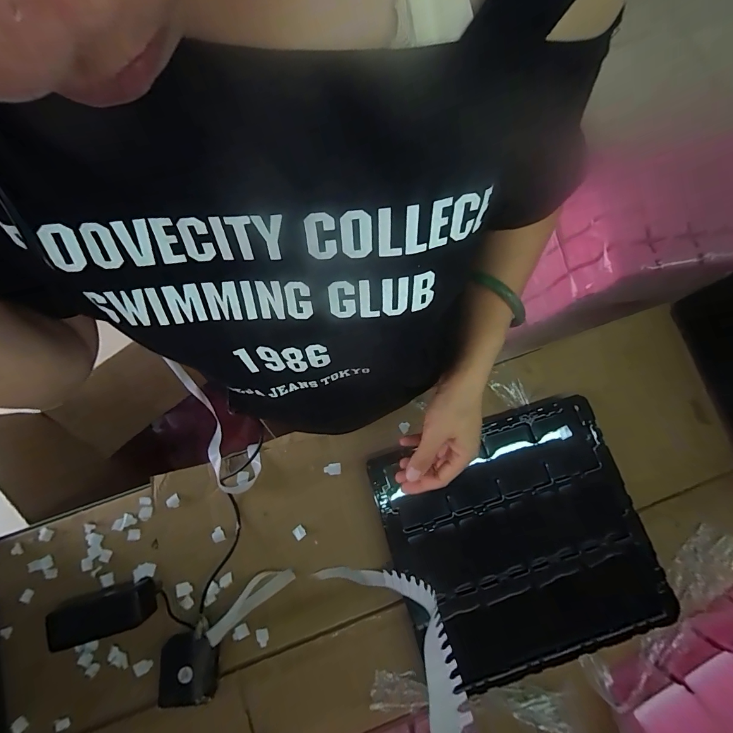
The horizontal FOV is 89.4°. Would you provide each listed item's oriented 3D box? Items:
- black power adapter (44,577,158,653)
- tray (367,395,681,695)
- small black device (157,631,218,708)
[{"bbox_3d":[-0.393,0.371,0.556,0.133,0.047,0.058,-9,74,-17],"label":"black power adapter"},{"bbox_3d":[0.221,0.246,0.550,0.361,0.044,0.322,-17,75,-5],"label":"tray"},{"bbox_3d":[-0.256,0.436,0.541,0.071,0.043,0.085,-3,75,-2],"label":"small black device"}]

